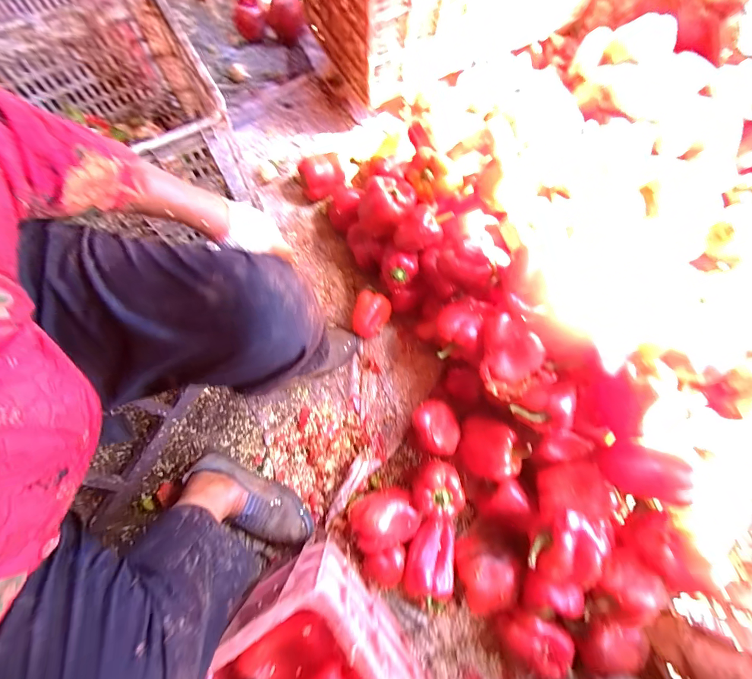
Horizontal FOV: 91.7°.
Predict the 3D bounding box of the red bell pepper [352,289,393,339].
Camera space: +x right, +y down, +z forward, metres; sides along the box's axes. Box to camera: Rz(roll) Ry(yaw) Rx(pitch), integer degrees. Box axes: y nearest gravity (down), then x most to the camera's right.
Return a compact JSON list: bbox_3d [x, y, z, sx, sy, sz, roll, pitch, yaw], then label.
[{"bbox_3d":[-0.008,-0.050,0.759,0.073,0.067,0.090,14,72,2],"label":"red bell pepper"}]

